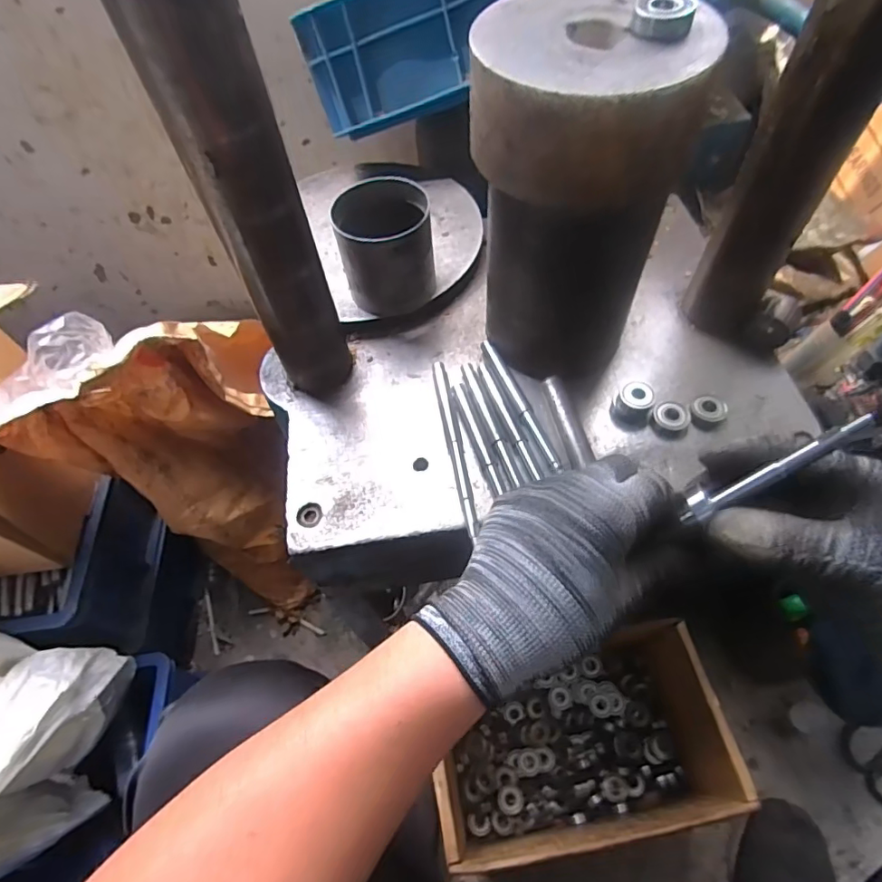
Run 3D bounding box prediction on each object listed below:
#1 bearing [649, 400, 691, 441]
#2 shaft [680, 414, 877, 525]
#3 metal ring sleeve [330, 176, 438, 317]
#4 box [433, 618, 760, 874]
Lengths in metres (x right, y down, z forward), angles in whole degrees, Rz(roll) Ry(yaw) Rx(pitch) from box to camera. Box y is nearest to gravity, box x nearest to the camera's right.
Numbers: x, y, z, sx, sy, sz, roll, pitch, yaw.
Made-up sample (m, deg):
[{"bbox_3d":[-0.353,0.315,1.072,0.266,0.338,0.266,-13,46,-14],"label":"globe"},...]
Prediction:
[{"bbox_3d":[0.201,-0.019,0.463,0.031,0.013,0.034,-2,58,3],"label":"bearing"},{"bbox_3d":[0.172,0.017,0.274,0.098,0.015,0.013,-37,56,25],"label":"shaft"},{"bbox_3d":[-0.051,-0.182,0.501,0.086,0.097,0.074,-15,59,-6],"label":"metal ring sleeve"},{"bbox_3d":[0.150,0.356,0.625,0.304,0.178,0.182,-11,58,-3],"label":"box"}]

